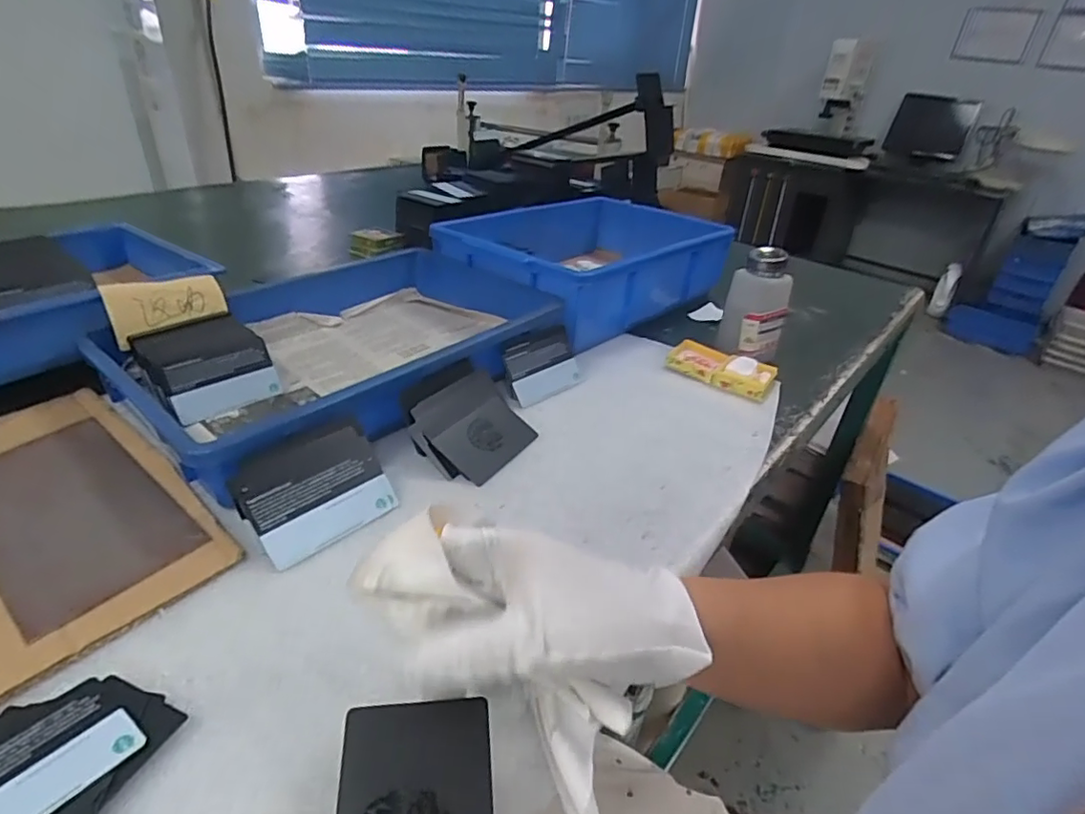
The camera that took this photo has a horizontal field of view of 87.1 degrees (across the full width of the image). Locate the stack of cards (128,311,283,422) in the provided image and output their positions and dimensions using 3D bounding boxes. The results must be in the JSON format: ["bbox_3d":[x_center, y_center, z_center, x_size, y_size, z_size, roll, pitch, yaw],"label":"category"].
[{"bbox_3d":[-0.299,-0.040,0.510,0.088,0.055,0.093,-25,44,-38],"label":"stack of cards"}]

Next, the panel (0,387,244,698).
[{"bbox_3d":[-0.331,0.063,0.387,0.270,0.006,0.137,27,39,30],"label":"panel"}]

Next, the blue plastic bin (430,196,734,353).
[{"bbox_3d":[0.067,-0.204,0.784,0.251,0.099,0.389,28,39,31],"label":"blue plastic bin"}]

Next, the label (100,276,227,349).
[{"bbox_3d":[-0.340,-0.091,0.521,0.010,0.051,0.093,-6,11,43],"label":"label"}]

